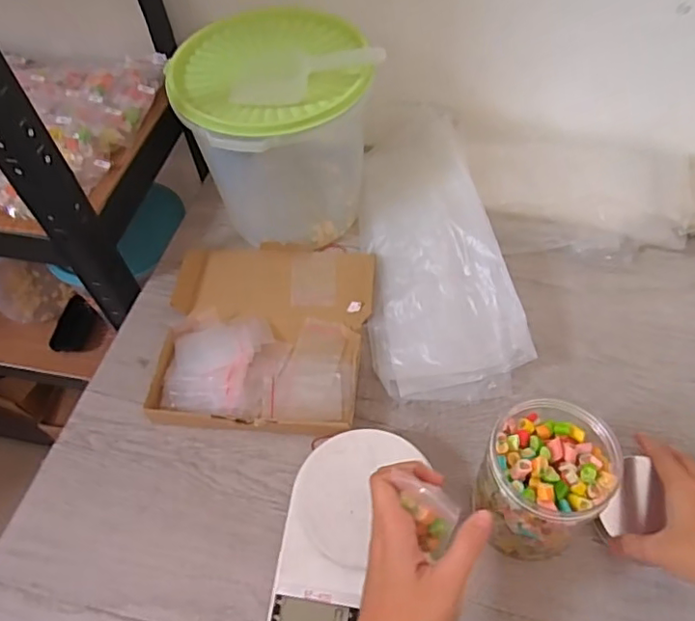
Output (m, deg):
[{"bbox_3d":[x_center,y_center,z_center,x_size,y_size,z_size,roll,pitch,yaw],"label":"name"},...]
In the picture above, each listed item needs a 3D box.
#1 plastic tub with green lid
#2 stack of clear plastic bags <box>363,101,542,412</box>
[{"bbox_3d":[-0.080,-0.207,0.639,0.186,0.202,0.202,-2,55,4],"label":"plastic tub with green lid"},{"bbox_3d":[0.091,-0.087,0.640,0.150,0.070,0.380,-6,55,1],"label":"stack of clear plastic bags"}]

